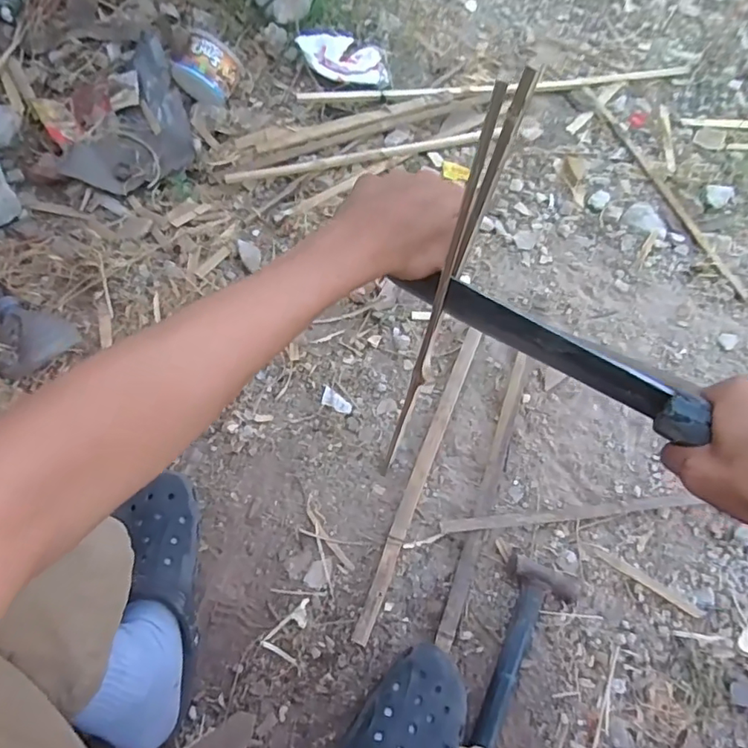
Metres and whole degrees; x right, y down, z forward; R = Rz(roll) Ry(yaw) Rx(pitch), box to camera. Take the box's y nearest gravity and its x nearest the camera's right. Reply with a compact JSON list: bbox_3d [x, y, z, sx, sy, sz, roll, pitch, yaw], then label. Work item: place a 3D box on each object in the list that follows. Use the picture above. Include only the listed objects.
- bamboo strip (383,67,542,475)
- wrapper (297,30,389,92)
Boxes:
[{"bbox_3d":[0.048,-0.027,0.478,0.019,0.463,0.032,21,54,6],"label":"bamboo strip"},{"bbox_3d":[-0.047,-0.559,0.955,0.161,0.033,0.091,20,71,5],"label":"wrapper"}]

